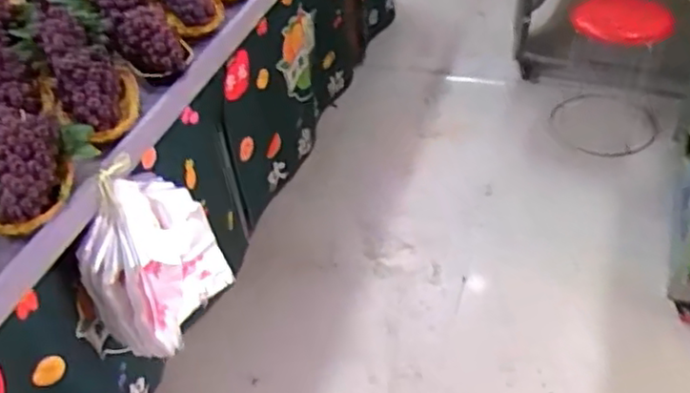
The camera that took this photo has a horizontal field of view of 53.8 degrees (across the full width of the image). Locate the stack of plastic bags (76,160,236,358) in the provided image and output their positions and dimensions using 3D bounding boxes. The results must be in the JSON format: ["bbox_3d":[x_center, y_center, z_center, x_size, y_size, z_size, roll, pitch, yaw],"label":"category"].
[{"bbox_3d":[-0.370,0.115,1.321,0.145,0.339,0.246,12,45,19],"label":"stack of plastic bags"}]

